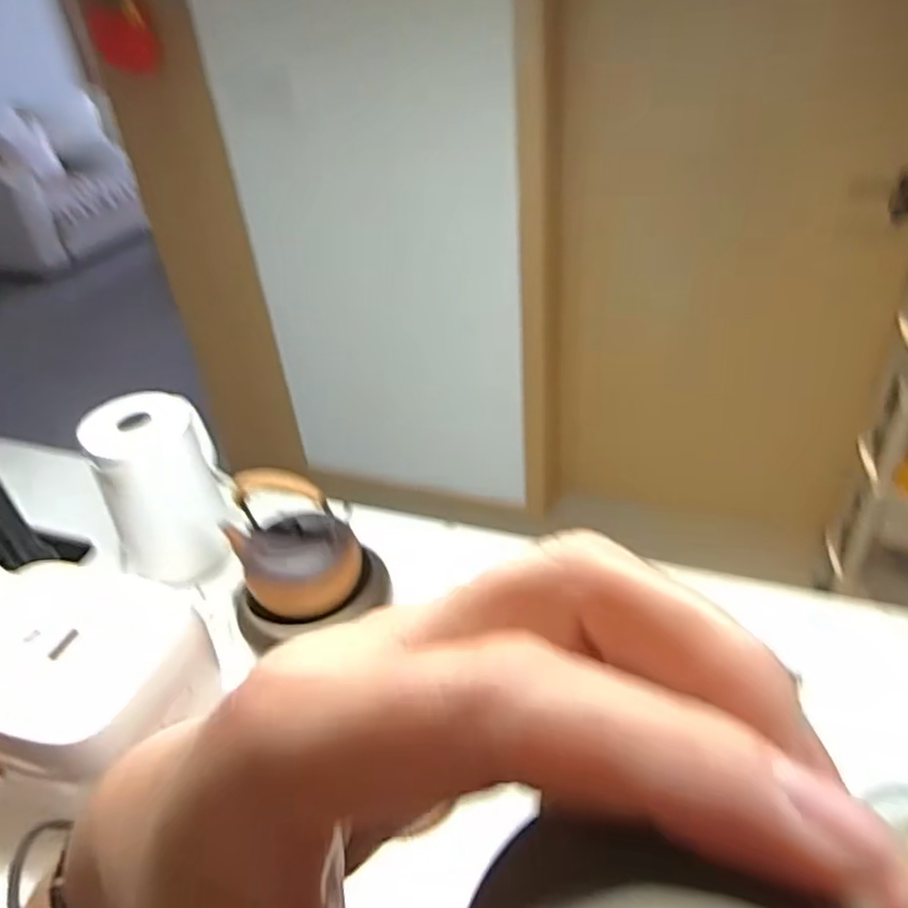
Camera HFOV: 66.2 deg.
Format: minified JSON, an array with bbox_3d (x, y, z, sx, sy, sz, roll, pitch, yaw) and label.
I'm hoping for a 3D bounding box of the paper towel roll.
[{"bbox_3d":[-0.396,0.045,0.962,0.154,0.209,0.139,-20,37,-19],"label":"paper towel roll"}]

